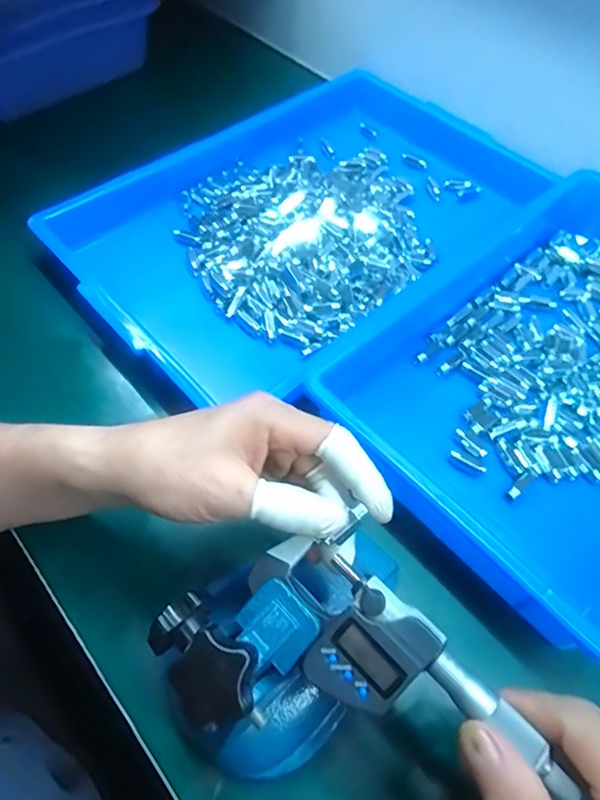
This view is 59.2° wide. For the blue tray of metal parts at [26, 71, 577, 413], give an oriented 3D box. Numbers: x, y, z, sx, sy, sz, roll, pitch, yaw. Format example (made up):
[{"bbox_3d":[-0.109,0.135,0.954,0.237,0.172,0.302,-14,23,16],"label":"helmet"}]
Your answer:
[{"bbox_3d":[0.022,-0.184,0.515,0.448,0.067,0.290,-38,66,-22],"label":"blue tray of metal parts"}]

